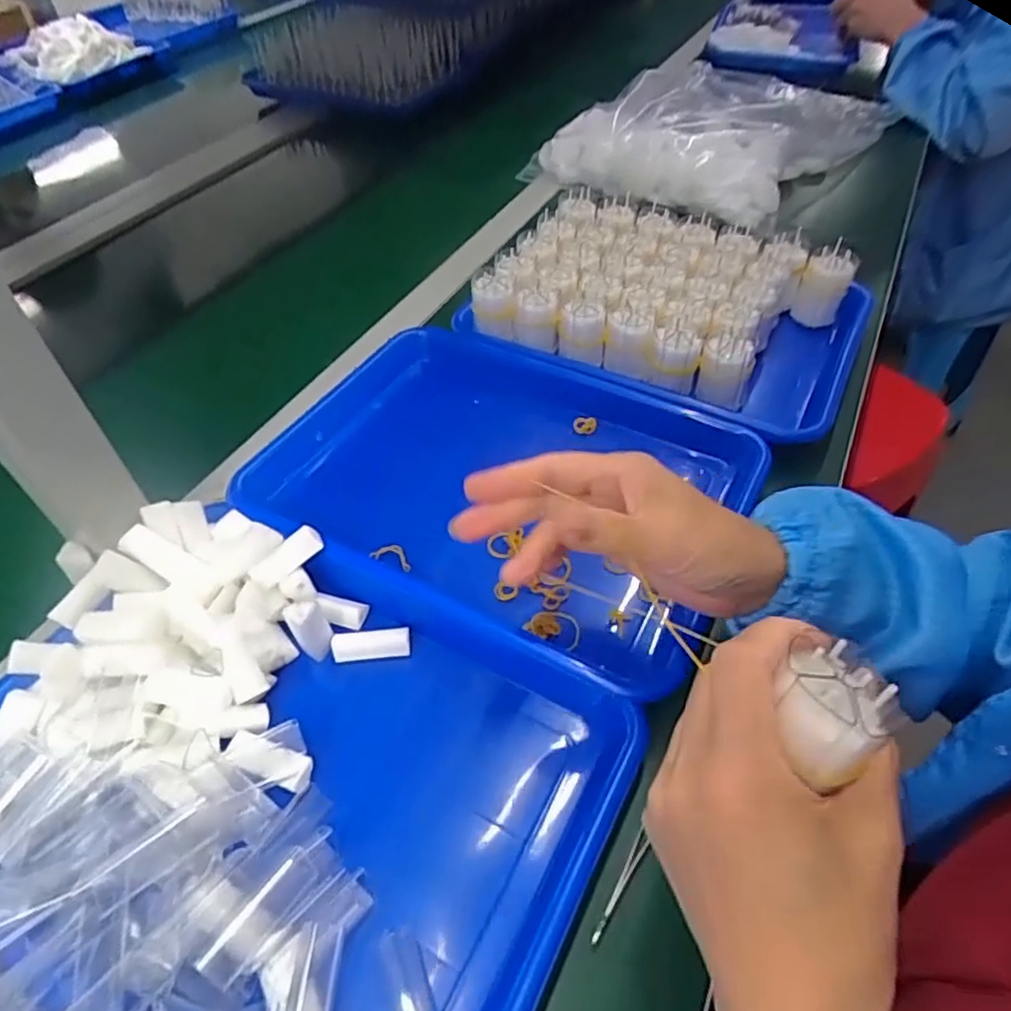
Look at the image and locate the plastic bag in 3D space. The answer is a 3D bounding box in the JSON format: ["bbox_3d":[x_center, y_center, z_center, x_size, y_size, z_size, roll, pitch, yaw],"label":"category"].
[{"bbox_3d":[0.302,-0.535,0.911,0.319,0.066,0.493,32,57,27],"label":"plastic bag"}]

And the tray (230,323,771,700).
[{"bbox_3d":[-0.001,-0.012,0.514,0.343,0.076,0.255,22,53,20],"label":"tray"}]

